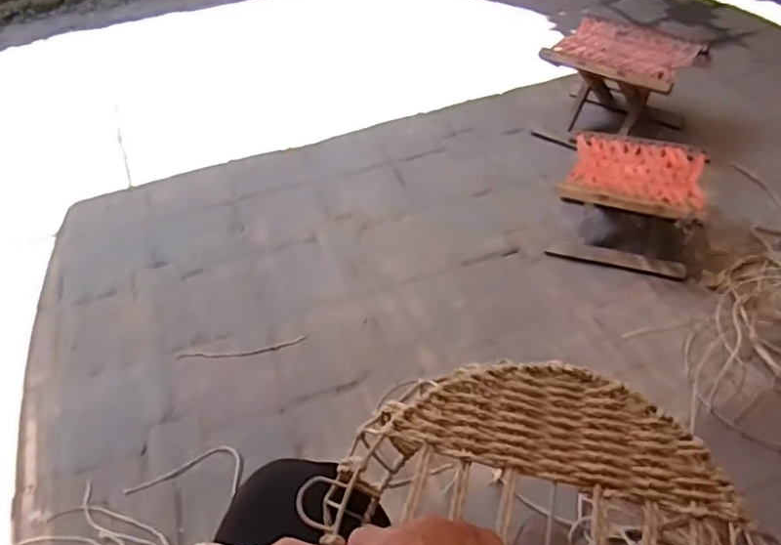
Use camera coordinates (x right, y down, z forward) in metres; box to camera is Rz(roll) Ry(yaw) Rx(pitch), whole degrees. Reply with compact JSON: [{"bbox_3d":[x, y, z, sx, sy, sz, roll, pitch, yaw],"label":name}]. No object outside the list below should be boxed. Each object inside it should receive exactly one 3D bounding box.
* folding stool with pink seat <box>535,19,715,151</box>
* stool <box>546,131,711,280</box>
[{"bbox_3d":[0.585,-0.468,1.577,0.322,0.251,0.282,25,51,27],"label":"folding stool with pink seat"},{"bbox_3d":[0.514,-0.145,1.300,0.281,0.183,0.243,19,49,22],"label":"stool"}]

